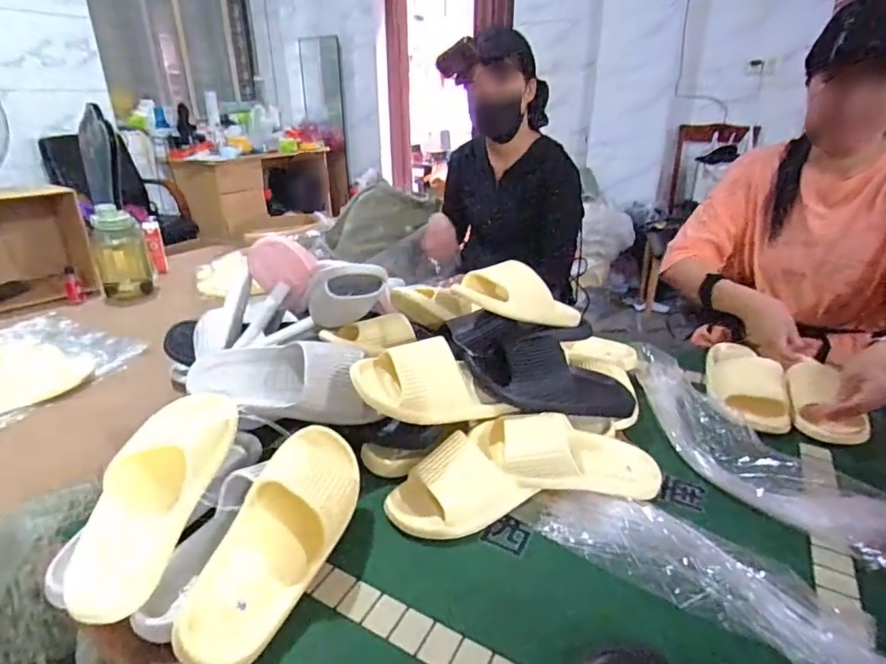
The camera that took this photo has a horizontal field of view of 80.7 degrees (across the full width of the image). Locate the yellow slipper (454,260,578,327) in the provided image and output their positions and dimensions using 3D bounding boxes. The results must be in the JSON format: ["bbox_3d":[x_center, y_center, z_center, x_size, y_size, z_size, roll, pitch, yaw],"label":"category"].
[{"bbox_3d":[0.131,-0.051,0.758,0.221,0.067,0.087,16,19,-21],"label":"yellow slipper"}]

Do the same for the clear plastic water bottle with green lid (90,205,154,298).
[{"bbox_3d":[-0.791,-0.193,1.280,0.117,0.212,0.088,-14,28,-27],"label":"clear plastic water bottle with green lid"}]

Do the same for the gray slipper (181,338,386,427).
[{"bbox_3d":[-0.209,0.064,0.688,0.245,0.082,0.099,2,25,4],"label":"gray slipper"}]

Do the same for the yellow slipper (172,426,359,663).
[{"bbox_3d":[-0.160,0.204,0.533,0.108,0.078,0.262,36,43,-9],"label":"yellow slipper"}]

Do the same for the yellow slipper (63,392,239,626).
[{"bbox_3d":[-0.300,0.163,0.552,0.088,0.068,0.254,5,50,11],"label":"yellow slipper"}]

